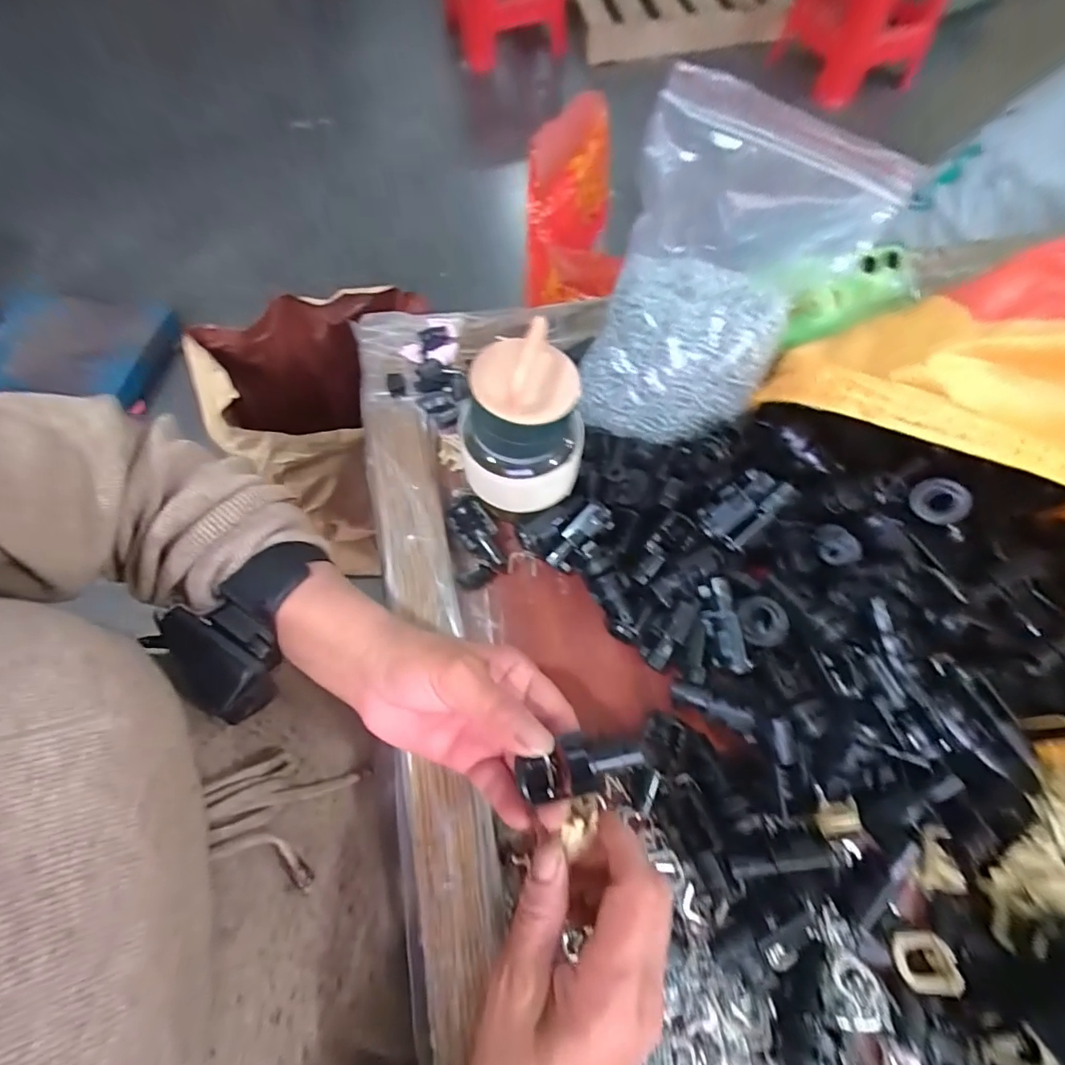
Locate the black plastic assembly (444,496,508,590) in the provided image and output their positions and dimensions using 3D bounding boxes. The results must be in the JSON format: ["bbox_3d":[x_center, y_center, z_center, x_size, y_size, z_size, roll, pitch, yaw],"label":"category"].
[{"bbox_3d":[-0.040,0.007,0.348,0.032,0.020,0.061,-15,83,-6],"label":"black plastic assembly"}]

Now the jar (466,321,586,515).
[{"bbox_3d":[-0.007,-0.061,0.307,0.076,0.109,0.062,-22,67,-9],"label":"jar"}]

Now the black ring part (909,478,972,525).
[{"bbox_3d":[0.247,-0.019,0.308,0.028,0.027,0.010,44,32,3],"label":"black ring part"}]

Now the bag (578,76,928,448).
[{"bbox_3d":[0.120,-0.159,0.318,0.132,0.144,0.176,31,70,14],"label":"bag"}]

